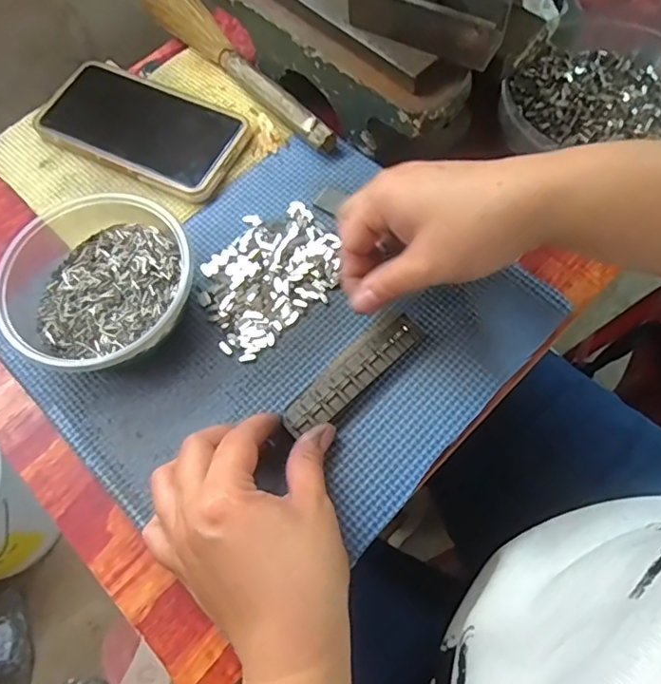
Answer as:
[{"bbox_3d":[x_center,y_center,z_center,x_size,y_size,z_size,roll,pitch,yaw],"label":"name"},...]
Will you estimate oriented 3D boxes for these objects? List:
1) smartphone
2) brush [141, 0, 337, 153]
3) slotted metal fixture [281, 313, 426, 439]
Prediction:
[{"bbox_3d":[-0.140,-0.158,0.415,0.155,0.013,0.077,24,70,13],"label":"smartphone"},{"bbox_3d":[-0.075,-0.220,0.435,0.038,0.022,0.232,-37,69,-12],"label":"brush"},{"bbox_3d":[0.013,0.020,0.332,0.097,0.012,0.025,-39,70,-11],"label":"slotted metal fixture"}]

